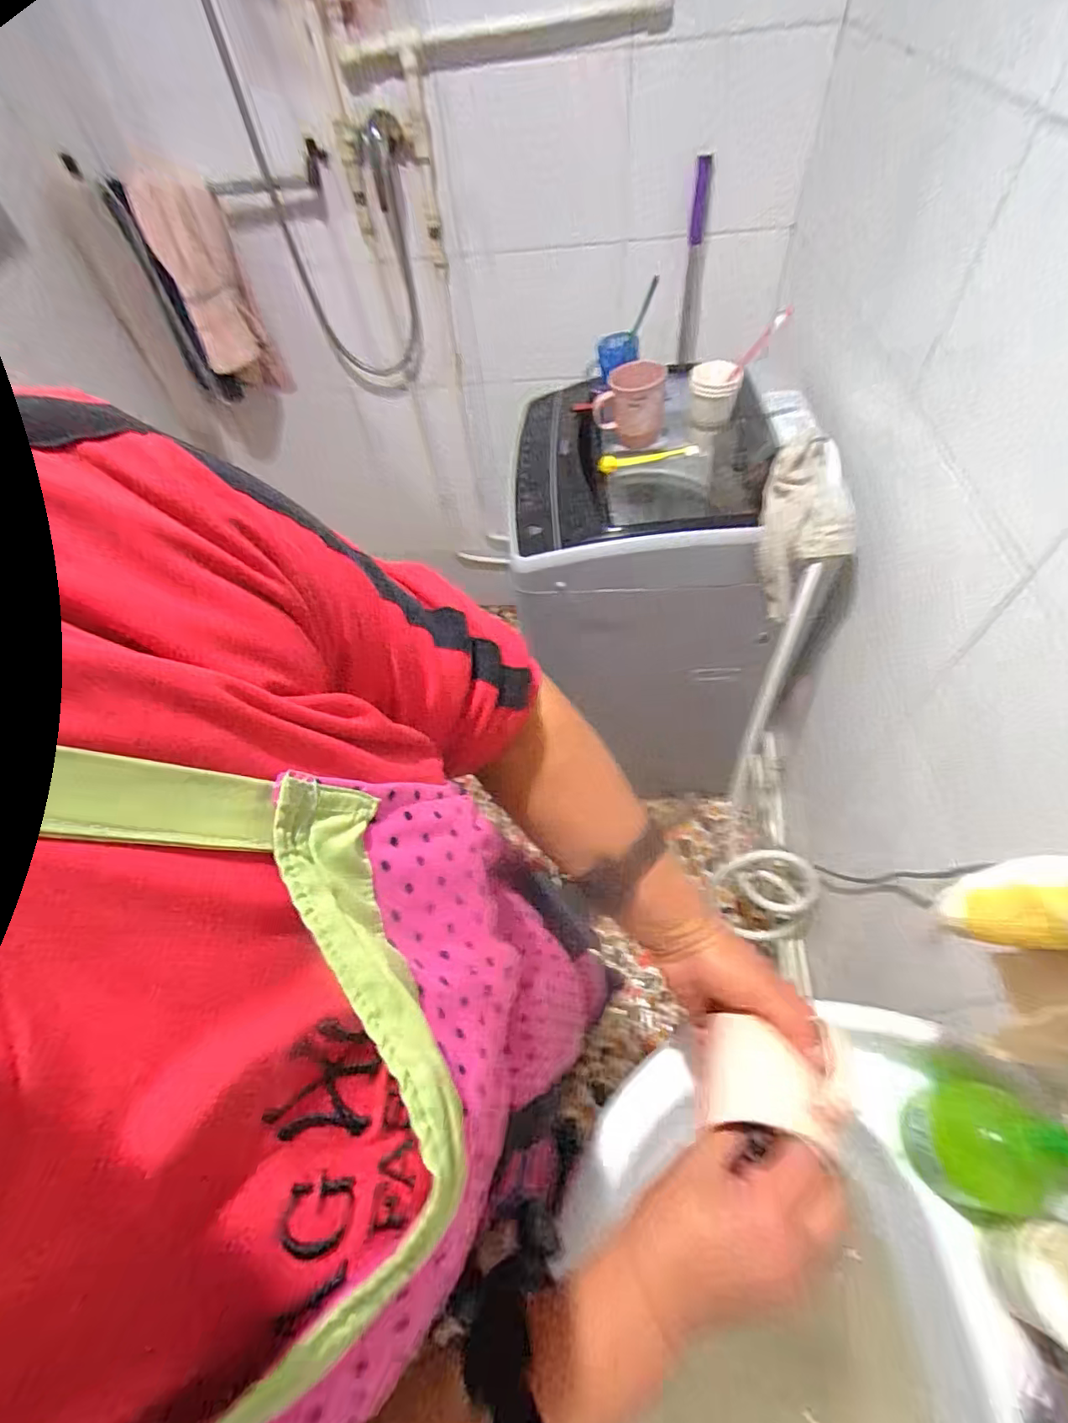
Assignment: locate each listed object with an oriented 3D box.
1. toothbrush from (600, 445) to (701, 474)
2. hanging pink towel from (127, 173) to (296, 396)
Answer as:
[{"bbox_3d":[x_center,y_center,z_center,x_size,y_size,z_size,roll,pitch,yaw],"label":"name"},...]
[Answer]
[{"bbox_3d":[0.182,-0.406,0.875,0.163,0.032,0.020,-11,56,-2],"label":"toothbrush"},{"bbox_3d":[-0.624,-0.818,1.074,0.176,0.347,0.053,22,61,19],"label":"hanging pink towel"}]

